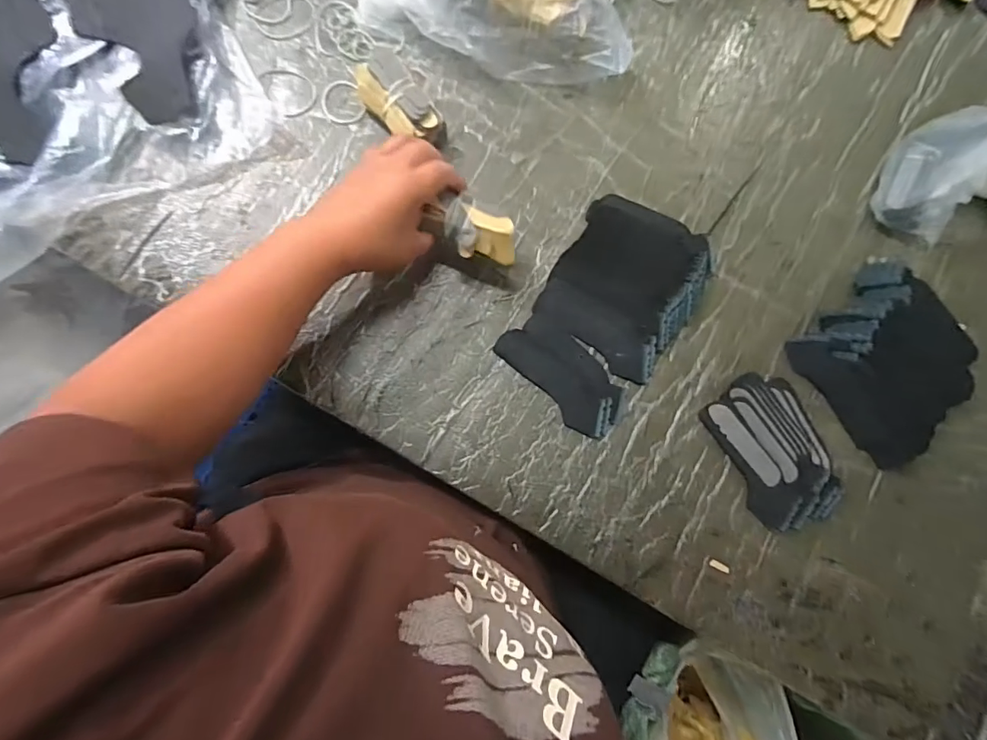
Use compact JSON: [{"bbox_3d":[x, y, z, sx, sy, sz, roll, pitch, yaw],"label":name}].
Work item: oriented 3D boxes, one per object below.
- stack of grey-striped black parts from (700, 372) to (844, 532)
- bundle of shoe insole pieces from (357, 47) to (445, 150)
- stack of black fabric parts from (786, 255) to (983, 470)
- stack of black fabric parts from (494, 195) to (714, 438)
[{"bbox_3d":[0.259,0.072,0.453,0.091,0.016,0.135,-25,84,-7],"label":"stack of grey-striped black parts"},{"bbox_3d":[-0.088,-0.255,0.476,0.057,0.041,0.100,-36,86,-8],"label":"bundle of shoe insole pieces"},{"bbox_3d":[0.380,-0.011,0.467,0.157,0.023,0.146,-41,86,-8],"label":"stack of black fabric parts"},{"bbox_3d":[0.106,-0.055,0.461,0.127,0.034,0.203,35,81,1],"label":"stack of black fabric parts"}]

